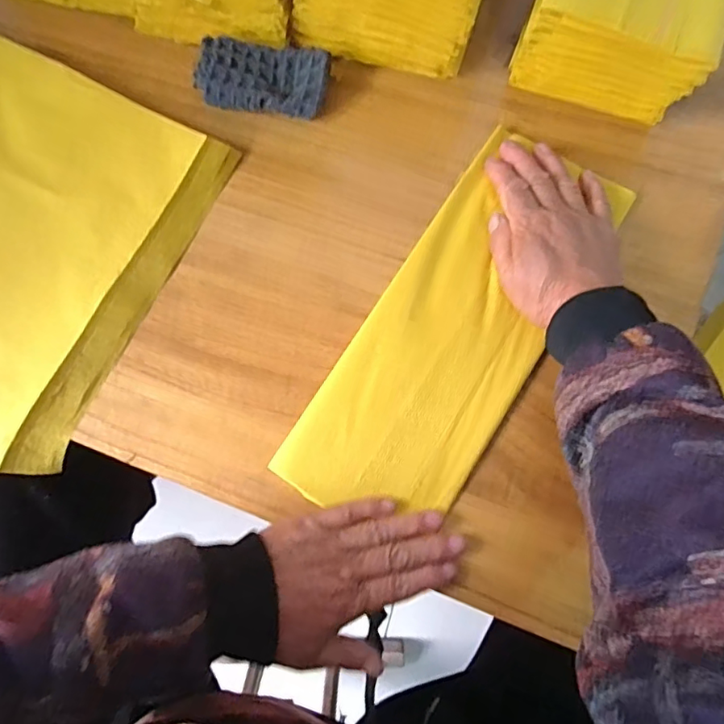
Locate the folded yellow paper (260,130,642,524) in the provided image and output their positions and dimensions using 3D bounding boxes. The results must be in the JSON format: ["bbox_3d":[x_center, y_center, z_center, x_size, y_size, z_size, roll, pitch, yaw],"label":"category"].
[{"bbox_3d":[0.068,-0.025,0.393,0.120,0.008,0.306,30,82,8],"label":"folded yellow paper"}]

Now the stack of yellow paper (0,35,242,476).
[{"bbox_3d":[-0.318,-0.113,0.430,0.333,0.032,0.293,26,81,8],"label":"stack of yellow paper"}]

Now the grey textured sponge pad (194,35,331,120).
[{"bbox_3d":[-0.083,-0.235,0.442,0.107,0.023,0.052,8,79,5],"label":"grey textured sponge pad"}]

